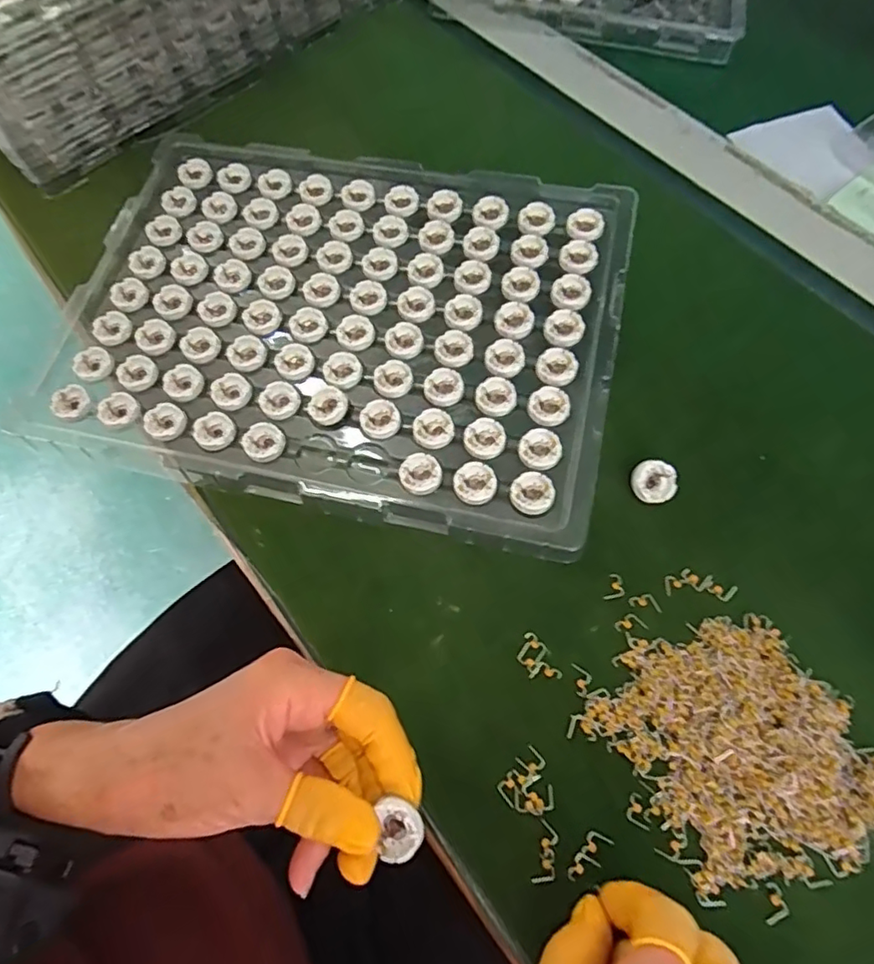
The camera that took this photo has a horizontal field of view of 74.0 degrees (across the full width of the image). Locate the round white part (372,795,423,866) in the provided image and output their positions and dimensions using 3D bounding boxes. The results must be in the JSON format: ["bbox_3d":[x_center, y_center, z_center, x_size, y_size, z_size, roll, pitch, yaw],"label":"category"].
[{"bbox_3d":[-0.015,0.139,0.230,0.018,0.009,0.022,-7,67,-1],"label":"round white part"}]

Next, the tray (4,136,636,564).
[{"bbox_3d":[-0.066,-0.108,0.367,0.351,0.016,0.251,12,68,7],"label":"tray"}]

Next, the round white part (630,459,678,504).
[{"bbox_3d":[0.118,0.000,0.316,0.024,0.011,0.022,-1,67,2],"label":"round white part"}]

